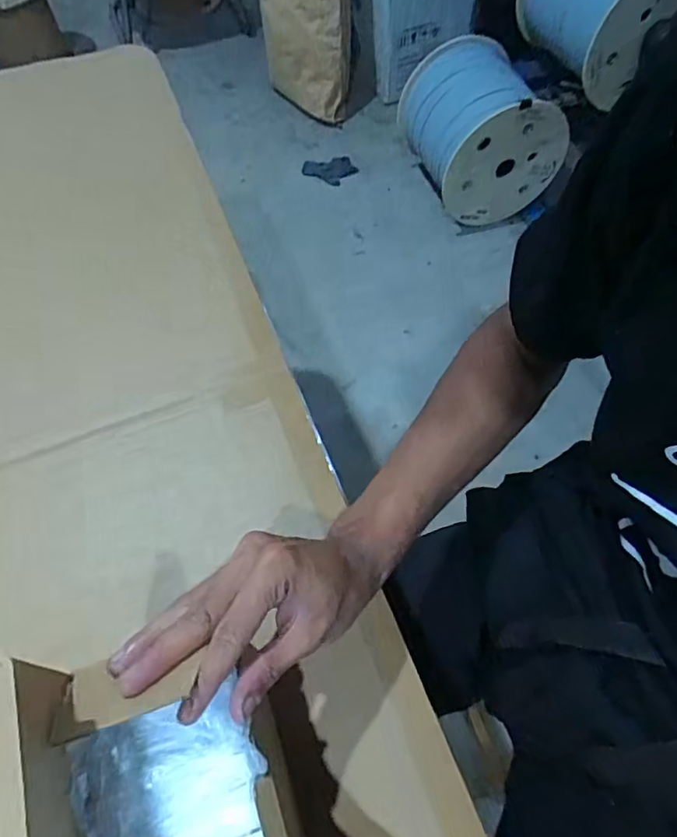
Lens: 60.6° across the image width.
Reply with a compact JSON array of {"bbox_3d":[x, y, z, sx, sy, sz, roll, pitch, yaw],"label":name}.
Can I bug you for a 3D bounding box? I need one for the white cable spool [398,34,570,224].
[{"bbox_3d":[0.371,-0.804,1.597,0.333,0.363,0.395,-20,61,-8],"label":"white cable spool"}]

